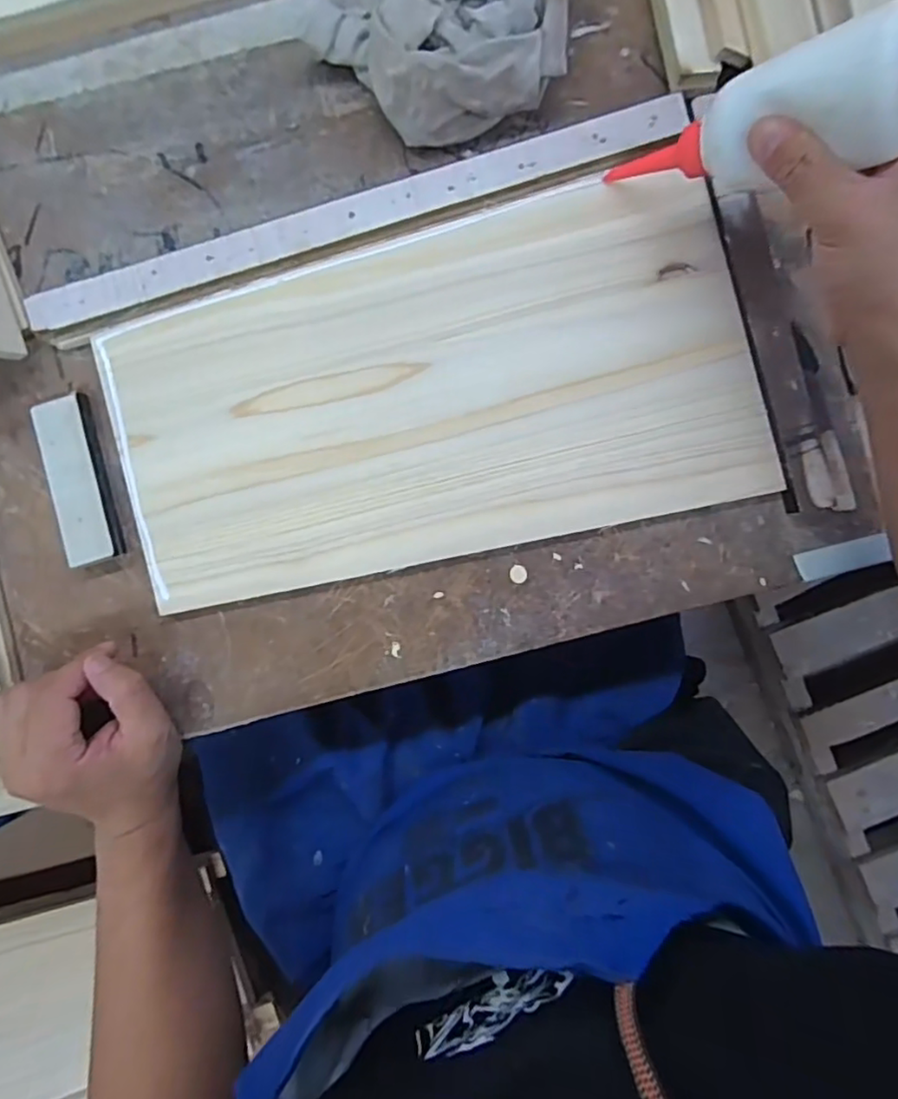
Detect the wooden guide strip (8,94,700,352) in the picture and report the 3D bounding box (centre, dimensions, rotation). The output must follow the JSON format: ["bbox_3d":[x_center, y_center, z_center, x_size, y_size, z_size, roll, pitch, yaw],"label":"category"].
[{"bbox_3d":[-0.060,-0.219,0.396,0.445,0.014,0.029,-17,90,2],"label":"wooden guide strip"}]

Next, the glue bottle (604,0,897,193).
[{"bbox_3d":[0.163,-0.228,0.329,0.054,0.155,0.047,13,91,-38],"label":"glue bottle"}]

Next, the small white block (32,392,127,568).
[{"bbox_3d":[-0.249,-0.046,0.400,0.033,0.017,0.110,-14,88,-1],"label":"small white block"}]

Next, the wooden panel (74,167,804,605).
[{"bbox_3d":[-0.009,-0.100,0.396,0.419,0.011,0.220,-15,89,-1],"label":"wooden panel"}]

